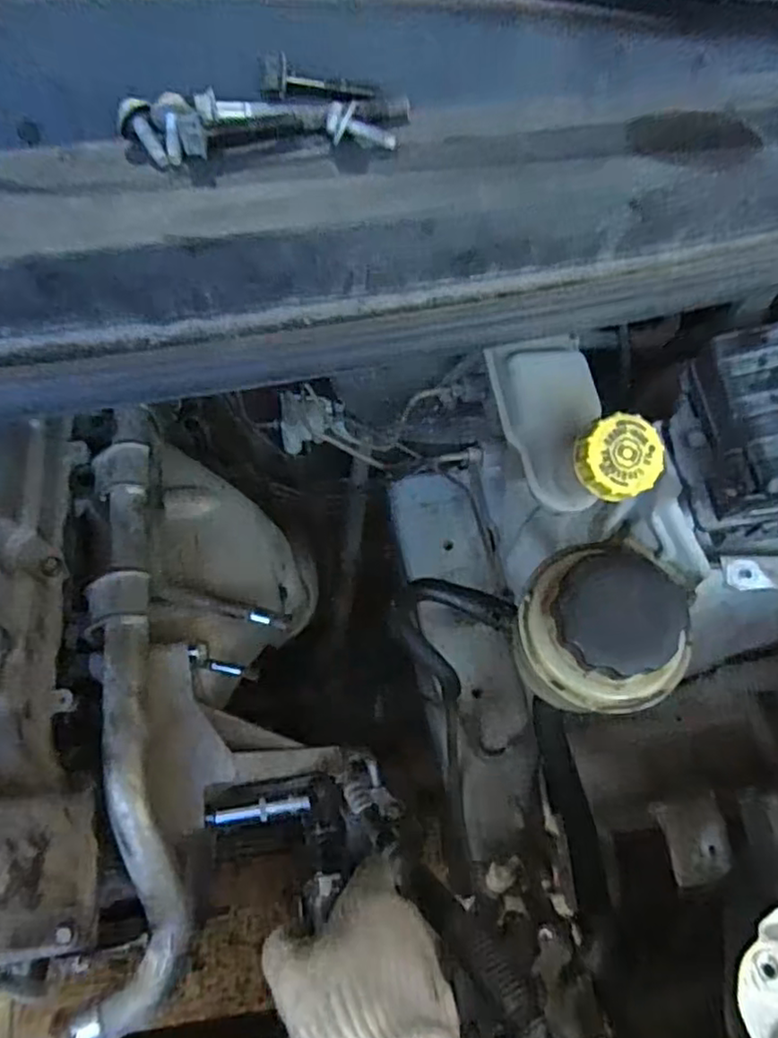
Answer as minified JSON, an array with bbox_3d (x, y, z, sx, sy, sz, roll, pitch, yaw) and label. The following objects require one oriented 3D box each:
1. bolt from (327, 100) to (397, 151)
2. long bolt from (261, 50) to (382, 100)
[{"bbox_3d":[-0.010,-0.151,0.261,0.027,0.012,0.009,14,64,-17],"label":"bolt"},{"bbox_3d":[-0.026,-0.172,0.263,0.046,0.014,0.010,-4,65,-6],"label":"long bolt"}]

